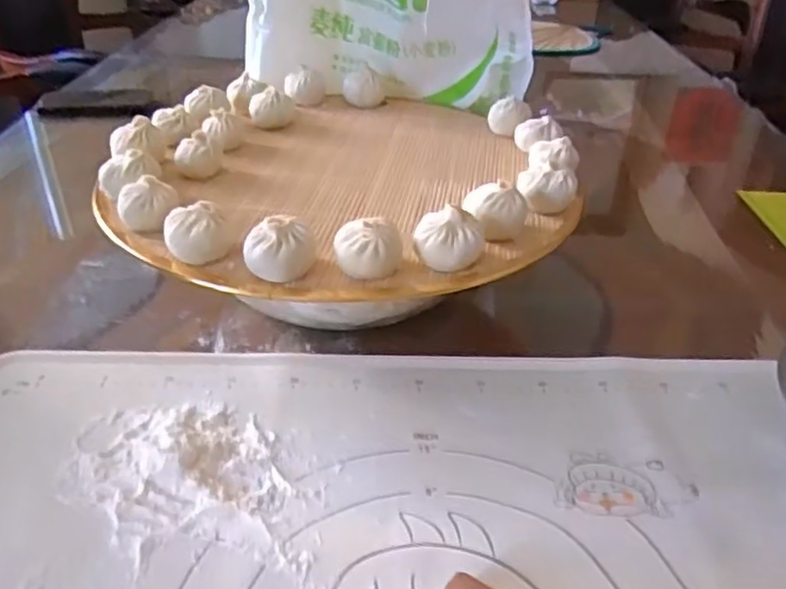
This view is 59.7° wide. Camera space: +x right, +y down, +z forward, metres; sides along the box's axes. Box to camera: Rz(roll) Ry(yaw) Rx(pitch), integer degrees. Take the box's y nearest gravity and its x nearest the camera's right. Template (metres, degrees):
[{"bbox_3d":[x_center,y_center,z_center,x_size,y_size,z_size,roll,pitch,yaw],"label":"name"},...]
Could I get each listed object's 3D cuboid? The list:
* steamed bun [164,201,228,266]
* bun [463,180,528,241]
[{"bbox_3d":[-0.133,-0.041,0.462,0.039,0.033,0.039,-10,36,-18],"label":"steamed bun"},{"bbox_3d":[0.073,-0.060,0.496,0.034,0.035,0.038,-24,42,-33],"label":"bun"}]

